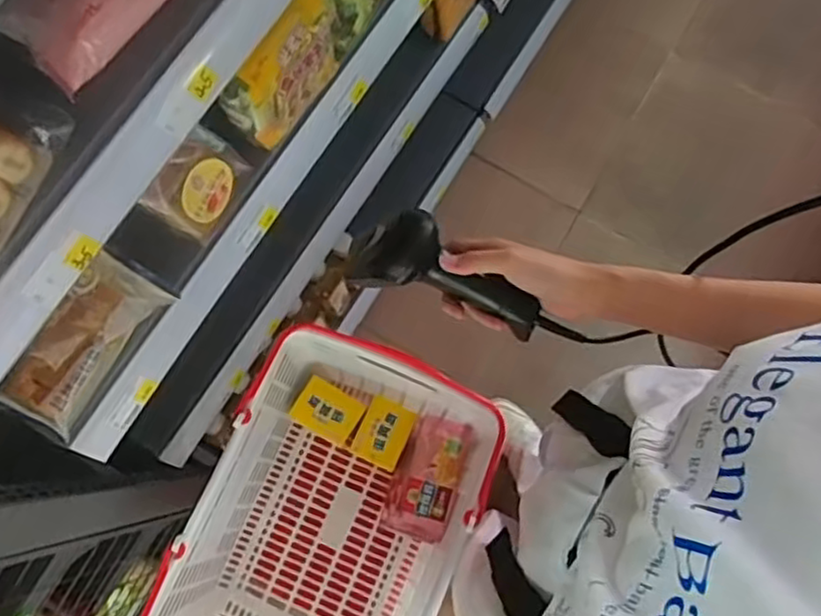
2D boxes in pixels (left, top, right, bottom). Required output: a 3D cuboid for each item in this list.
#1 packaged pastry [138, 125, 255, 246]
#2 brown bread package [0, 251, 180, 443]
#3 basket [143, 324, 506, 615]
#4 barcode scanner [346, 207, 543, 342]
[{"bbox_3d":[-0.219,-0.130,0.703,0.040,0.093,0.102,24,79,37],"label":"packaged pastry"},{"bbox_3d":[-0.322,0.035,0.672,0.067,0.055,0.172,33,79,8],"label":"brown bread package"},{"bbox_3d":[-0.096,0.278,0.869,0.294,0.221,0.426,22,78,6],"label":"basket"},{"bbox_3d":[0.030,-0.029,0.568,0.166,0.052,0.065,24,78,2],"label":"barcode scanner"}]

